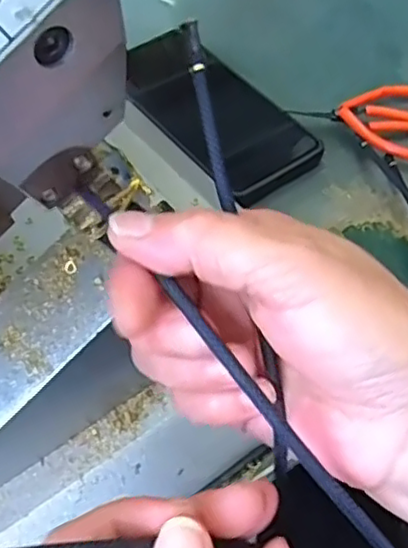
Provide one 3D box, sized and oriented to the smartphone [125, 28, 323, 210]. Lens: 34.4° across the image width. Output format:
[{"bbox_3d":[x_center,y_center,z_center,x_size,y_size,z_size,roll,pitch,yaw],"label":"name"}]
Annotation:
[{"bbox_3d":[0.001,-0.114,0.450,0.078,0.014,0.162,-31,59,-20],"label":"smartphone"}]

